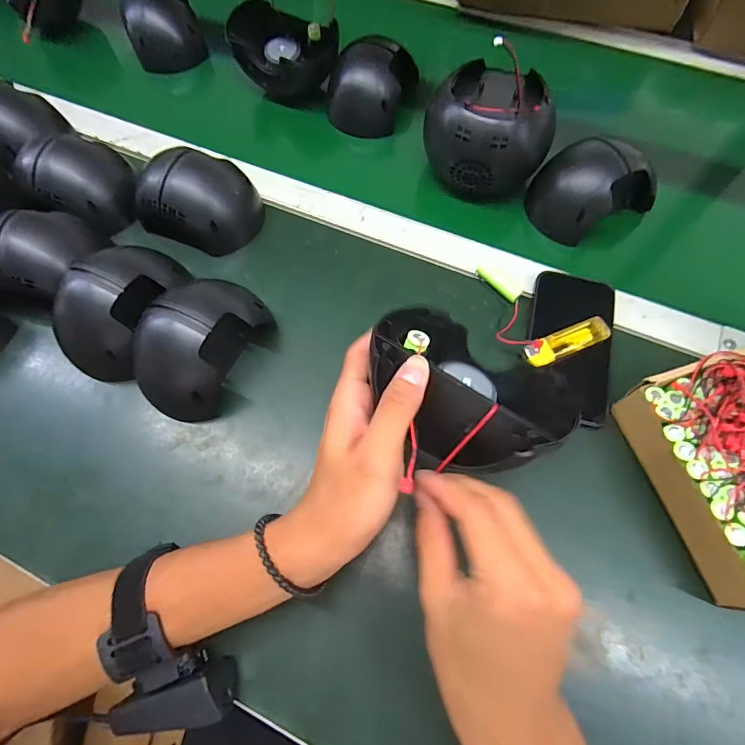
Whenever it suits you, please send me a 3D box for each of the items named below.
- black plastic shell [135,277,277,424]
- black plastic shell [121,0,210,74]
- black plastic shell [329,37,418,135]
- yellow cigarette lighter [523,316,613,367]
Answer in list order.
[{"bbox_3d":[-0.148,-0.026,0.366,0.086,0.064,0.128,23,70,11],"label":"black plastic shell"},{"bbox_3d":[-0.273,-0.452,0.564,0.104,0.093,0.047,-19,68,-5],"label":"black plastic shell"},{"bbox_3d":[0.000,-0.334,0.509,0.100,0.070,0.074,16,69,9],"label":"black plastic shell"},{"bbox_3d":[0.171,-0.027,0.374,0.082,0.010,0.023,-24,69,-7],"label":"yellow cigarette lighter"}]

